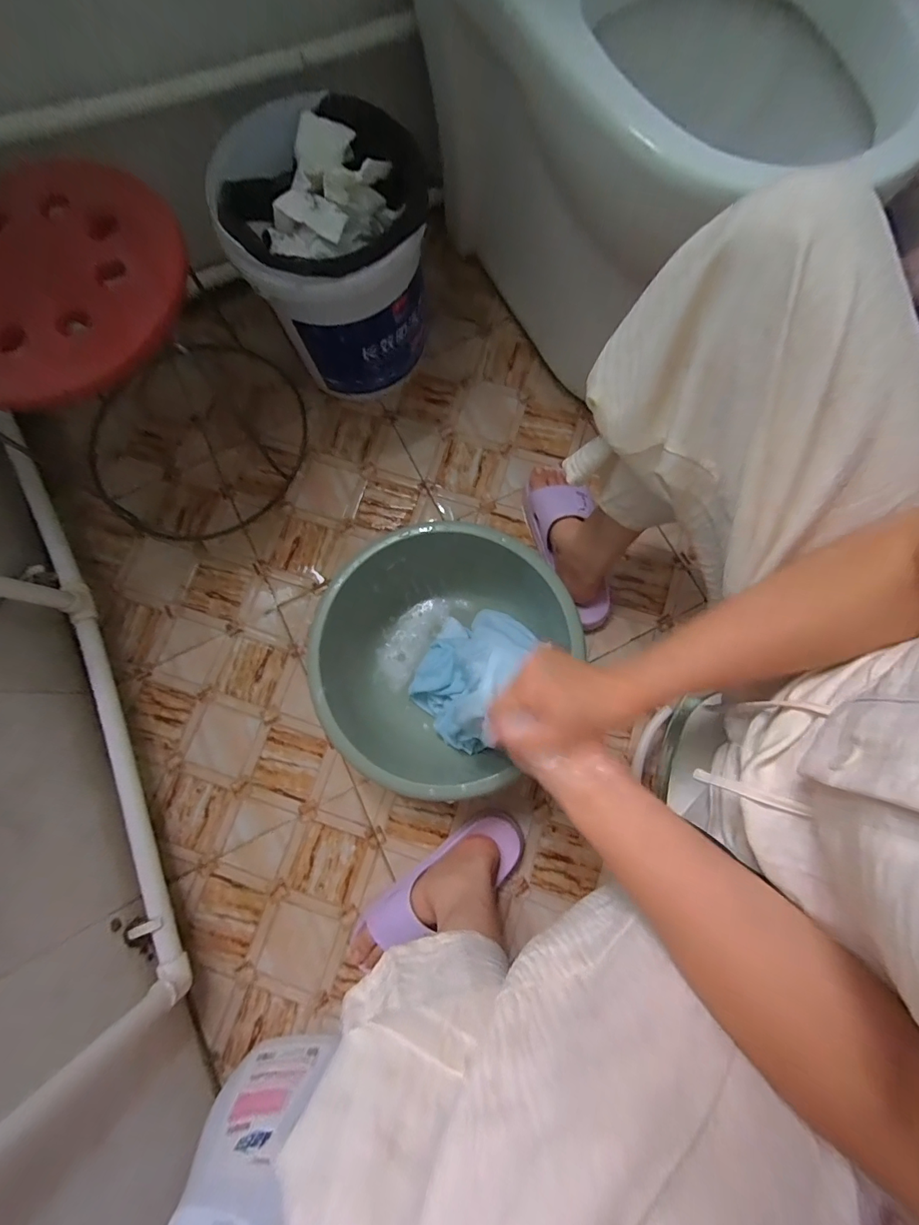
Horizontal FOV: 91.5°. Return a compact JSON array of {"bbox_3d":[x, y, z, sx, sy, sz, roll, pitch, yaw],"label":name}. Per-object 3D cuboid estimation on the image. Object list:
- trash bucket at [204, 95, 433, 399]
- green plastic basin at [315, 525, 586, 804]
[{"bbox_3d":[-0.178,-0.487,0.666,0.230,0.277,0.232,0,76,2],"label":"trash bucket"},{"bbox_3d":[-0.034,0.052,0.623,0.310,0.137,0.337,0,78,1],"label":"green plastic basin"}]

